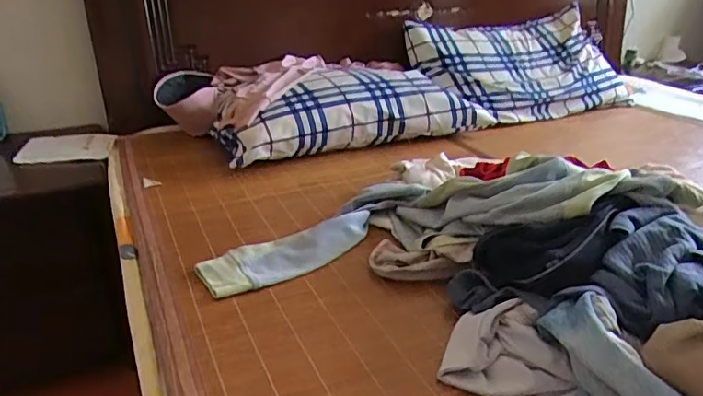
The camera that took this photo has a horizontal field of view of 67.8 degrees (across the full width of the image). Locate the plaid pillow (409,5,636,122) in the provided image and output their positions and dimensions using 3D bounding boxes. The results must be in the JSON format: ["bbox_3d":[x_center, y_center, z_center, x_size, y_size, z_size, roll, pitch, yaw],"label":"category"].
[{"bbox_3d":[0.507,-0.376,1.504,0.657,0.110,0.390,-11,61,-19],"label":"plaid pillow"}]

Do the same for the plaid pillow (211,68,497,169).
[{"bbox_3d":[0.013,-0.198,1.209,0.625,0.142,0.243,-15,30,-29],"label":"plaid pillow"}]

